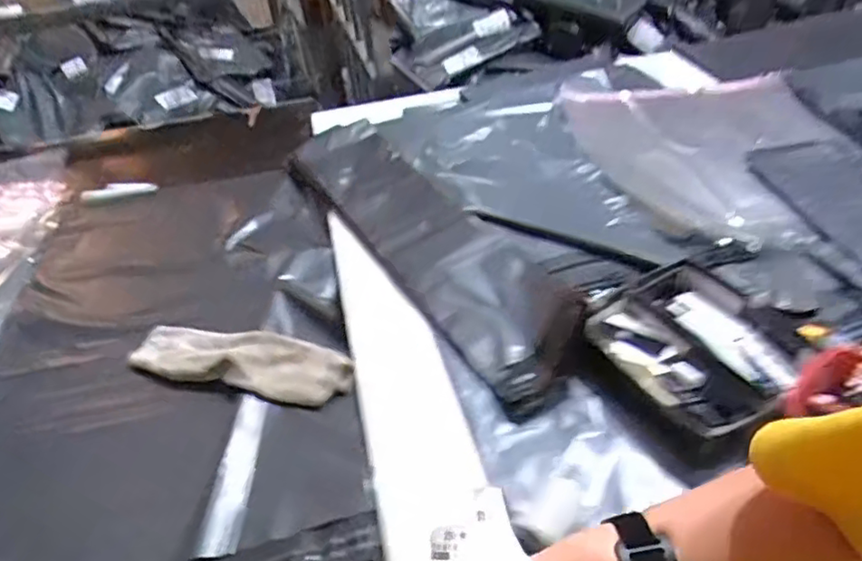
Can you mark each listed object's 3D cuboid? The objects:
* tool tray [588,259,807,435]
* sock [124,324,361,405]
[{"bbox_3d":[0.327,0.082,0.785,0.223,0.040,0.219,-28,47,-23],"label":"tool tray"},{"bbox_3d":[-0.275,0.108,0.907,0.330,0.041,0.108,10,44,16],"label":"sock"}]

